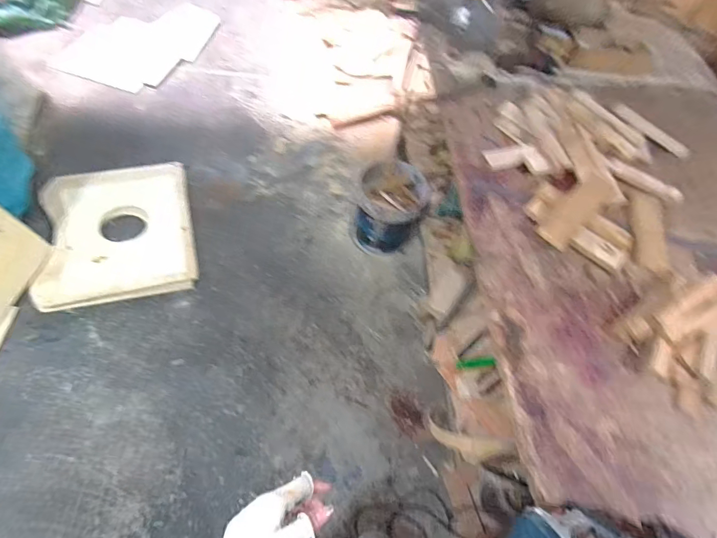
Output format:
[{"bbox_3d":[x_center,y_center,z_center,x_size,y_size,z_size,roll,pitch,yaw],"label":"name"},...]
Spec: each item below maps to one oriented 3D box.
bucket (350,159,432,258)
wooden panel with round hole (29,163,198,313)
[{"bbox_3d":[0.132,-0.256,1.693,0.285,0.326,0.243,-22,63,-20],"label":"bucket"},{"bbox_3d":[-0.965,-0.168,1.634,0.549,0.067,0.613,-8,73,-21],"label":"wooden panel with round hole"}]

